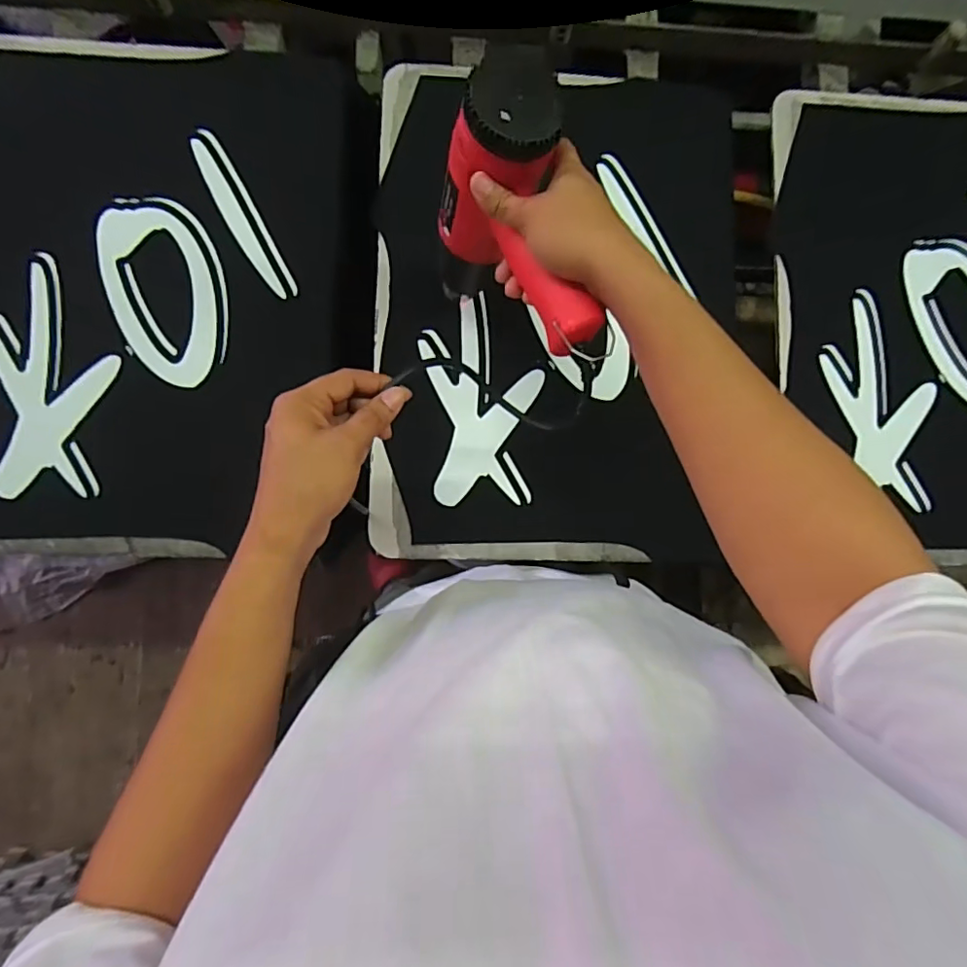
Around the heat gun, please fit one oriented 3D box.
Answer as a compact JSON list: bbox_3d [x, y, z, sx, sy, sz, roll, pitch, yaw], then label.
[{"bbox_3d":[0.018,-0.172,0.469,0.083,0.229,0.200,-12,86,-5],"label":"heat gun"}]

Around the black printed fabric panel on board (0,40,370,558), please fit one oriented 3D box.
[{"bbox_3d":[-0.345,-0.208,0.595,0.427,0.017,0.529,3,85,-4],"label":"black printed fabric panel on board"}]

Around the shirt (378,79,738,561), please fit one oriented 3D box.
[{"bbox_3d":[0.089,-0.196,0.622,0.388,0.017,0.530,5,85,-4],"label":"shirt"}]

